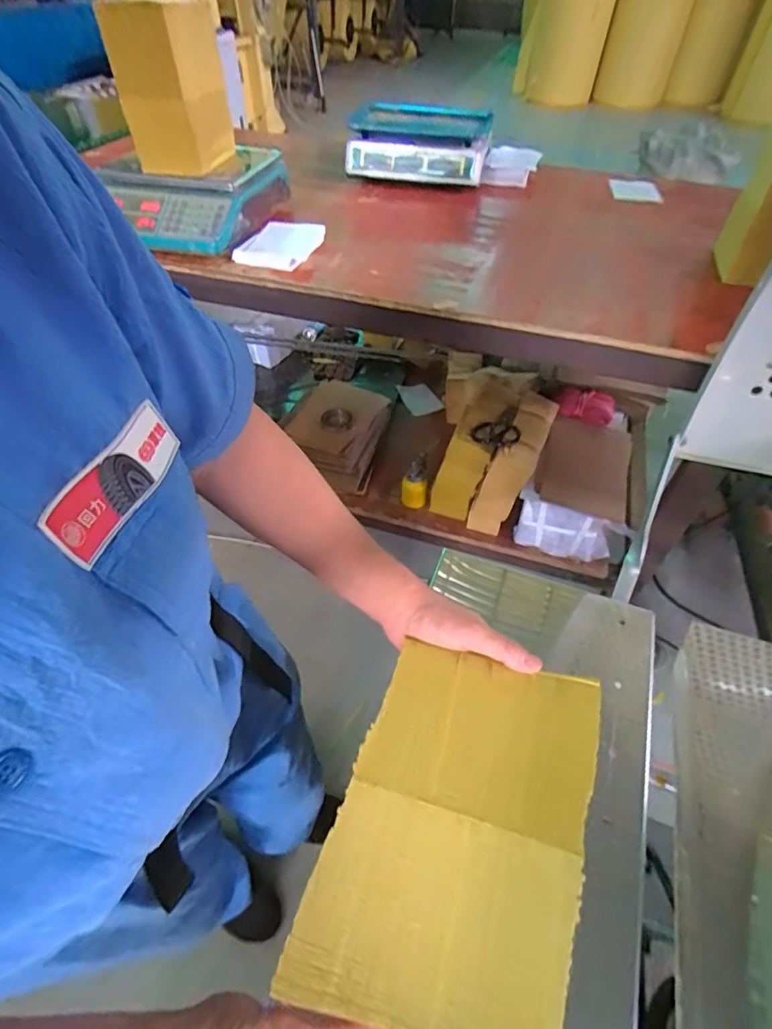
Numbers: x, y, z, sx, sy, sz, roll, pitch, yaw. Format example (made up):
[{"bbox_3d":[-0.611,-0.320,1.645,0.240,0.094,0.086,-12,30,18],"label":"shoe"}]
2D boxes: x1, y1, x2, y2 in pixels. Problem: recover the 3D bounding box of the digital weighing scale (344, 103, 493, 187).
[{"bbox_3d":[0.073,-0.851,1.133,0.313,0.100,0.200,7,50,5],"label":"digital weighing scale"}]

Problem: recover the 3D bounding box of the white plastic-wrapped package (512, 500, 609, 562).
[{"bbox_3d":[0.378,0.035,1.042,0.192,0.137,0.030,17,52,13],"label":"white plastic-wrapped package"}]

